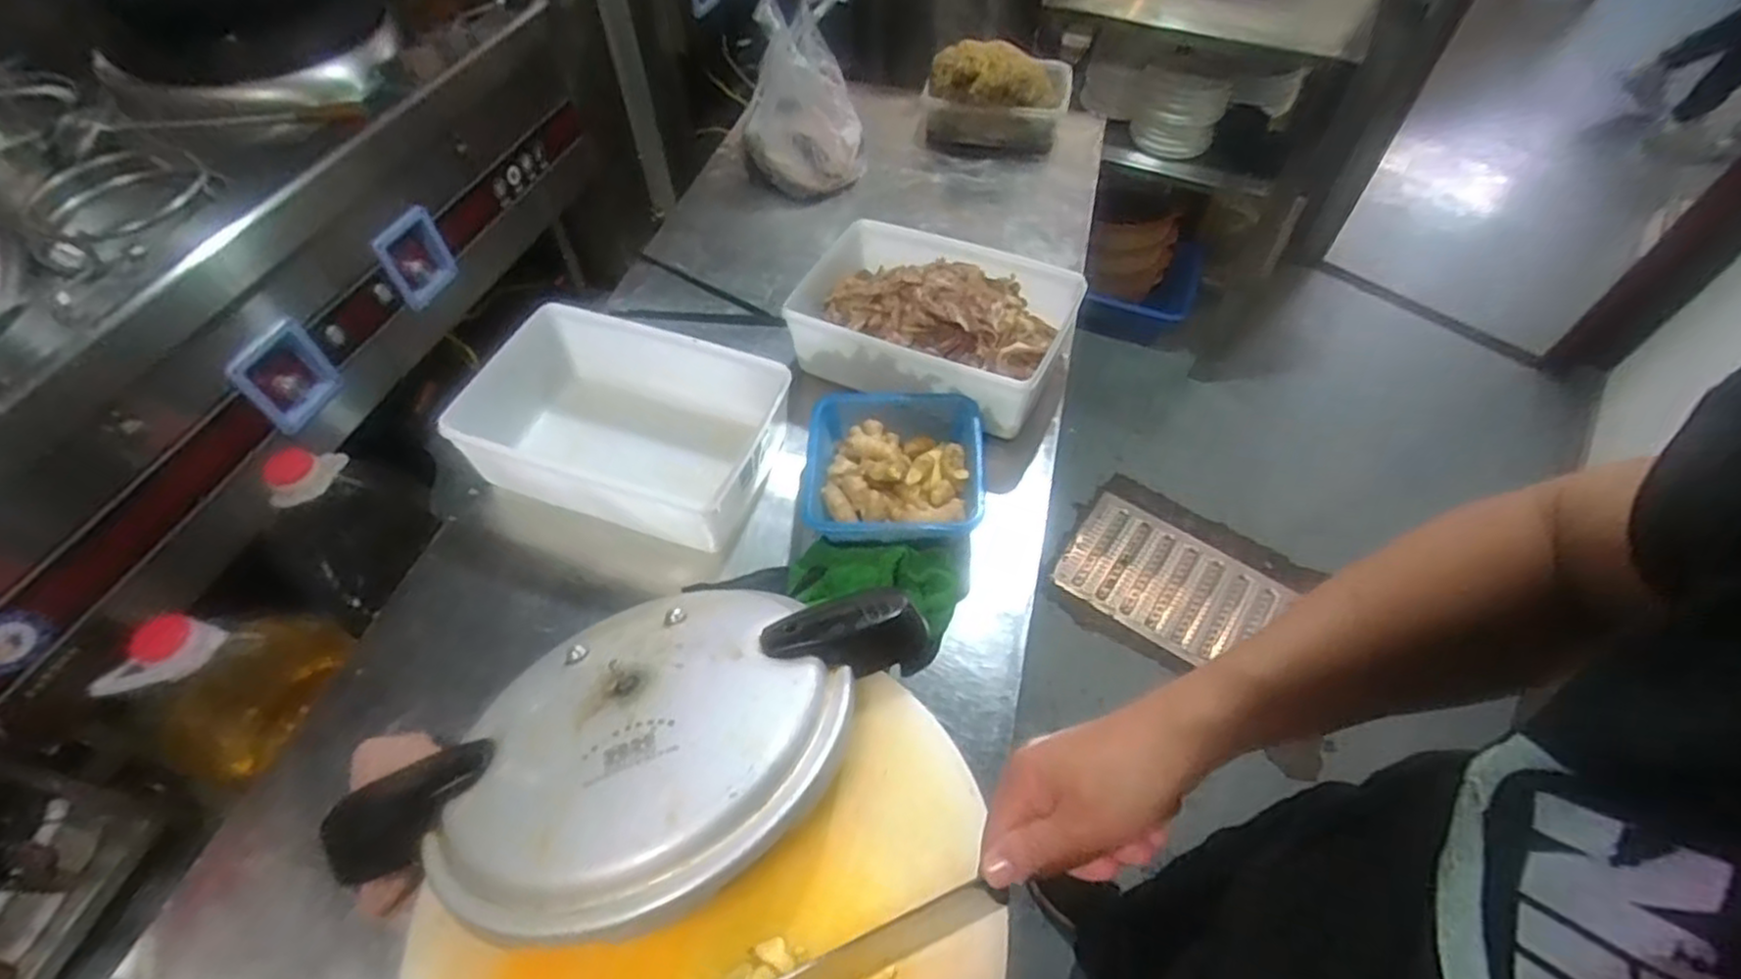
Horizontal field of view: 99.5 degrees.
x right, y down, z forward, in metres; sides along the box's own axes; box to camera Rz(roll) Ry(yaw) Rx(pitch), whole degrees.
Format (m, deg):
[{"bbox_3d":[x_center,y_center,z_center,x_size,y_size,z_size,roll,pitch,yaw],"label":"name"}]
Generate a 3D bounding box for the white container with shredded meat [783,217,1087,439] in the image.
[{"bbox_3d":[0.060,-0.206,0.842,0.323,0.097,0.210,19,56,14],"label":"white container with shredded meat"}]

